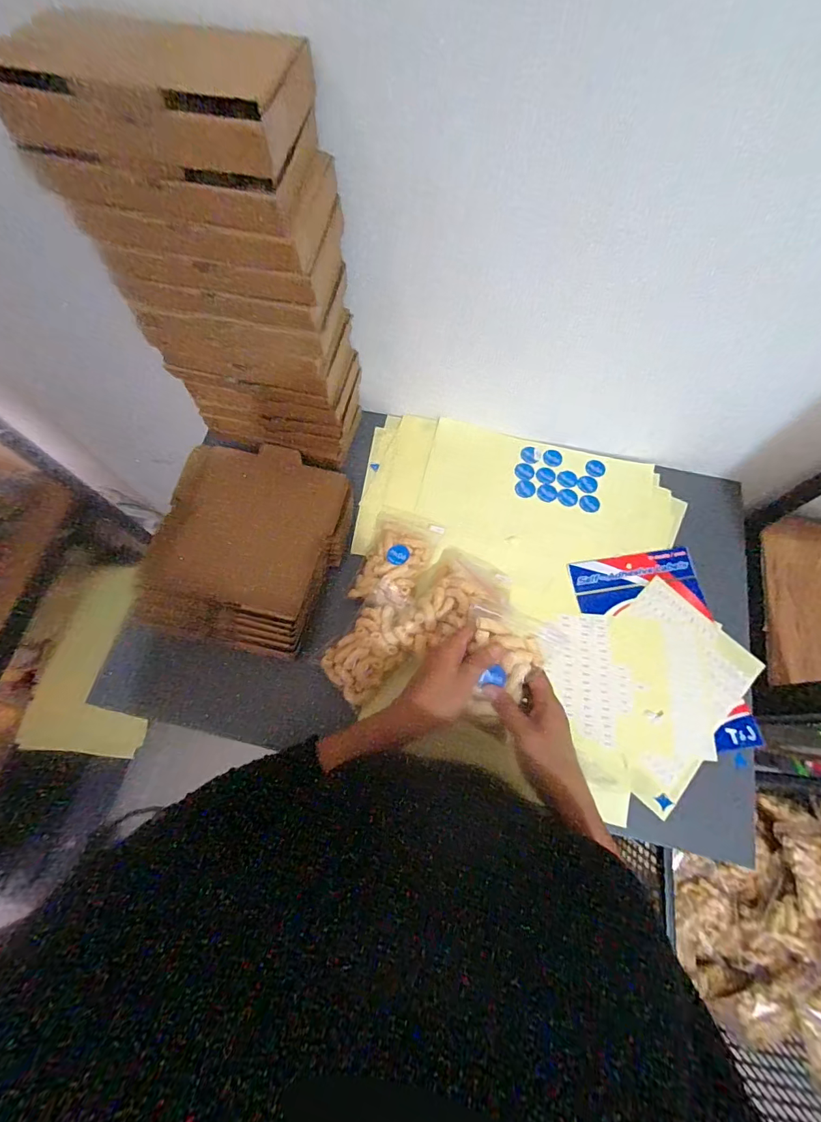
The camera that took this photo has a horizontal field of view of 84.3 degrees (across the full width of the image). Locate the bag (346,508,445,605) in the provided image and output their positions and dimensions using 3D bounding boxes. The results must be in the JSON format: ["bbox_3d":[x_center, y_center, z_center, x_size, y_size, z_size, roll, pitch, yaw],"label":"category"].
[{"bbox_3d":[-0.019,-0.003,0.604,0.089,0.036,0.144,21,71,7],"label":"bag"}]

